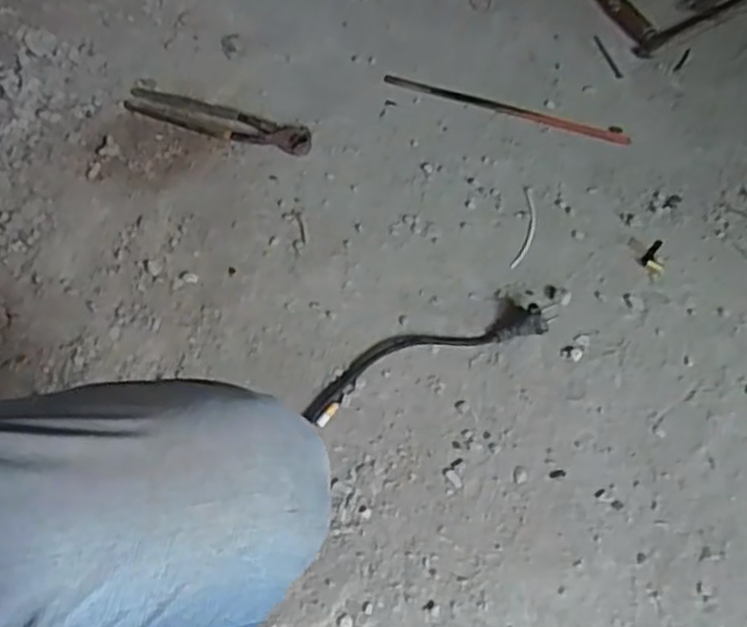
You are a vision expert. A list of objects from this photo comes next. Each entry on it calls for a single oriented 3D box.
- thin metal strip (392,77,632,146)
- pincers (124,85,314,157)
[{"bbox_3d":[0.165,-0.253,0.976,0.306,0.008,0.017,17,64,5],"label":"thin metal strip"},{"bbox_3d":[-0.181,-0.225,0.917,0.222,0.015,0.044,19,64,7],"label":"pincers"}]

